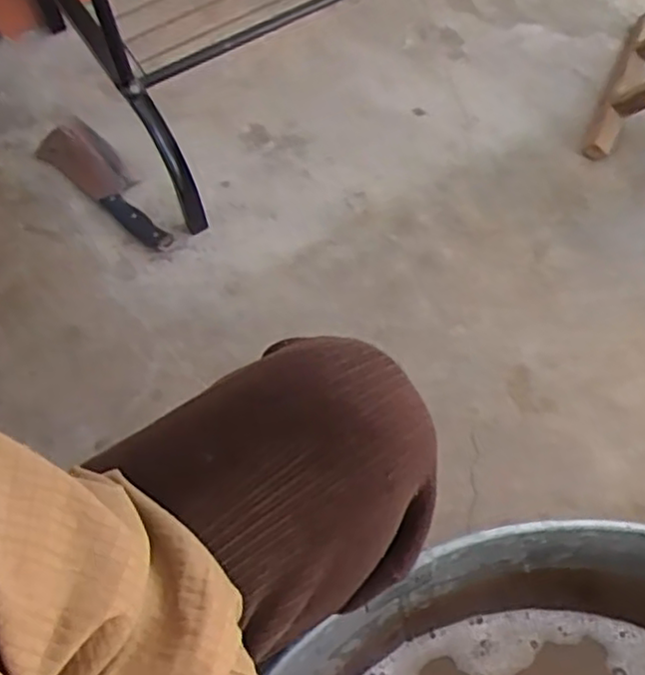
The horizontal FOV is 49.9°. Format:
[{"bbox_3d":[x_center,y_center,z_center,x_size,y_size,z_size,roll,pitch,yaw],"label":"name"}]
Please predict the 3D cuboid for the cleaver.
[{"bbox_3d":[-0.310,-0.233,1.008,0.088,0.027,0.323,-41,69,-18],"label":"cleaver"}]

